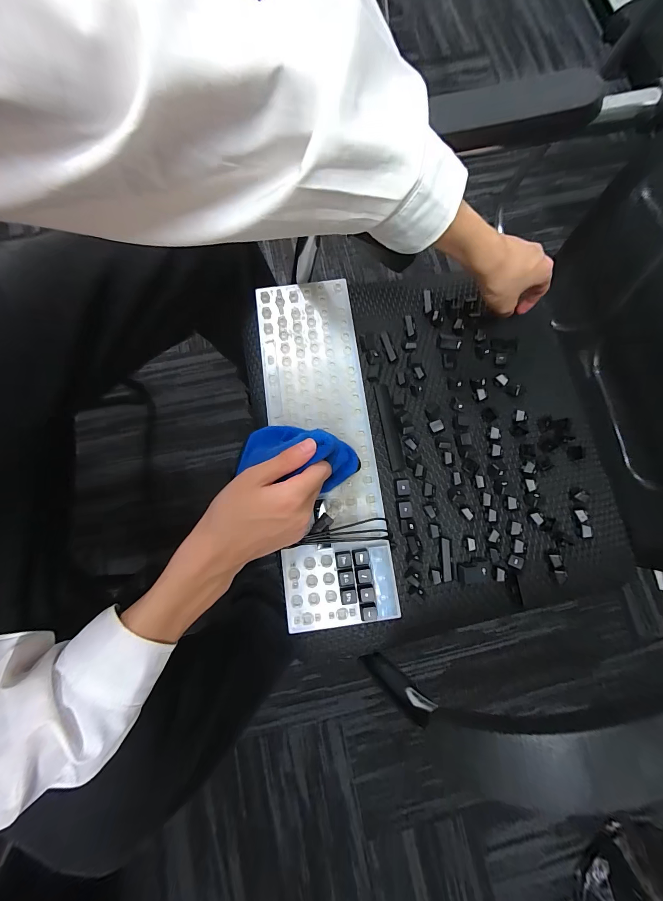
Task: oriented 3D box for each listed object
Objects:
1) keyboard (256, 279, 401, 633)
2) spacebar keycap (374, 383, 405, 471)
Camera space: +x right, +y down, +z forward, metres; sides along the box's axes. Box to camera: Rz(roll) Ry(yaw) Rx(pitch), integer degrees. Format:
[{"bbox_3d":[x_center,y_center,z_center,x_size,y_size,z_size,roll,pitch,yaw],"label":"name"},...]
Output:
[{"bbox_3d":[-0.014,-0.015,0.395,0.121,0.030,0.421,-7,79,-3],"label":"keyboard"},{"bbox_3d":[0.076,-0.030,0.414,0.022,0.014,0.115,-8,79,-3],"label":"spacebar keycap"}]

